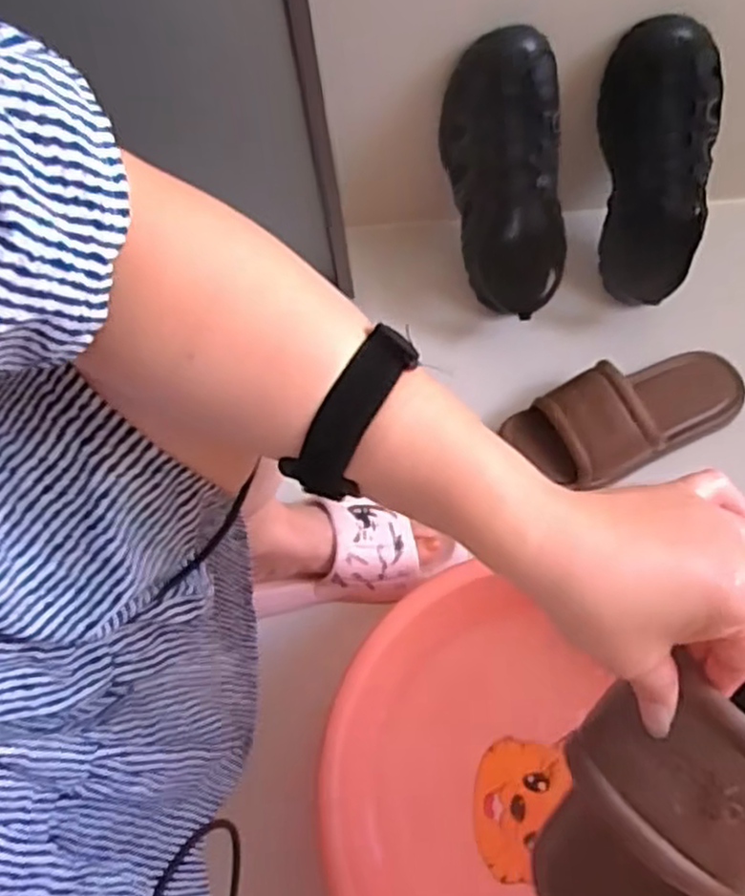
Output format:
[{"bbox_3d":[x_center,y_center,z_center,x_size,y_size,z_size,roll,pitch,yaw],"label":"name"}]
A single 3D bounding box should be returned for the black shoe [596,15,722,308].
[{"bbox_3d":[0.297,-0.280,0.773,0.111,0.284,0.115,-5,28,1],"label":"black shoe"}]

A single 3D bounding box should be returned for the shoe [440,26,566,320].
[{"bbox_3d":[0.141,-0.265,0.768,0.108,0.288,0.096,-10,28,-2],"label":"shoe"}]

